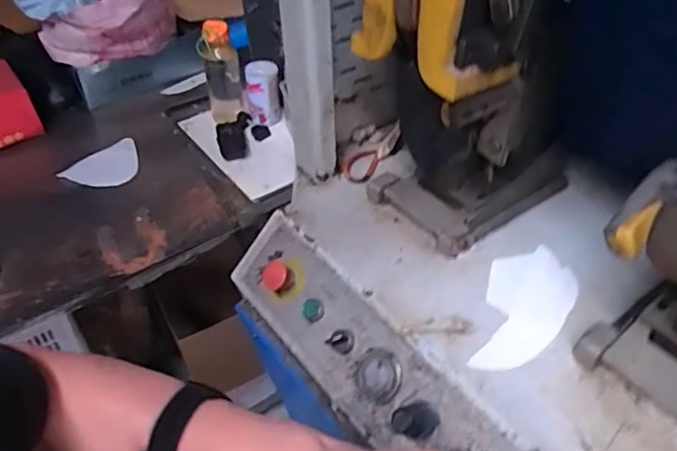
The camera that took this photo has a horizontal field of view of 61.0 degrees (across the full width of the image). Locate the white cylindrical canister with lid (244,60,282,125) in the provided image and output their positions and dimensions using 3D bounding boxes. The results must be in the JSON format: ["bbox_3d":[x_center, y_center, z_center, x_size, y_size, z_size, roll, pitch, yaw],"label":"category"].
[{"bbox_3d":[-0.155,-0.268,1.171,0.070,0.125,0.061,-7,43,-4],"label":"white cylindrical canister with lid"}]

